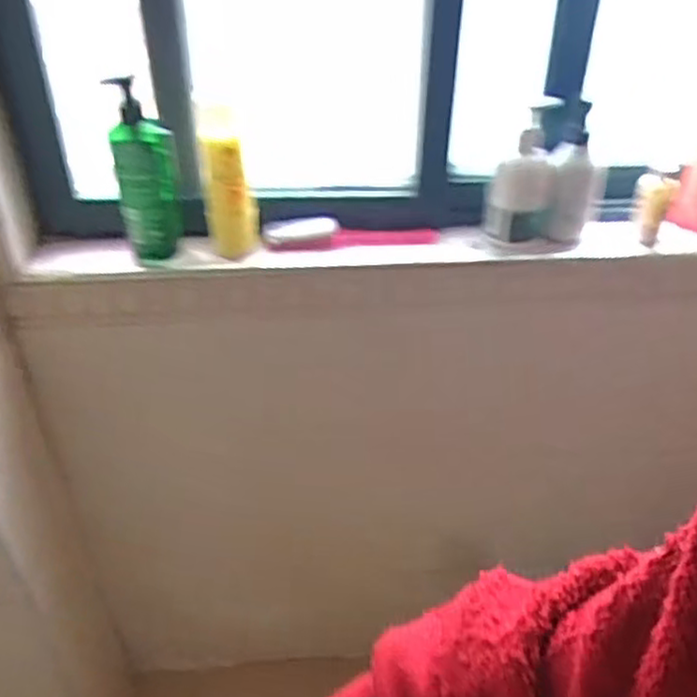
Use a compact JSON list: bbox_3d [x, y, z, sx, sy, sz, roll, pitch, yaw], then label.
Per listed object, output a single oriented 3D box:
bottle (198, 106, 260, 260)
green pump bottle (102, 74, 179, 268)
[{"bbox_3d":[-0.148,-0.199,0.886,0.061,0.206,0.054,-10,38,-8],"label":"bottle"},{"bbox_3d":[-0.249,-0.215,0.881,0.076,0.216,0.055,-16,39,-15],"label":"green pump bottle"}]

